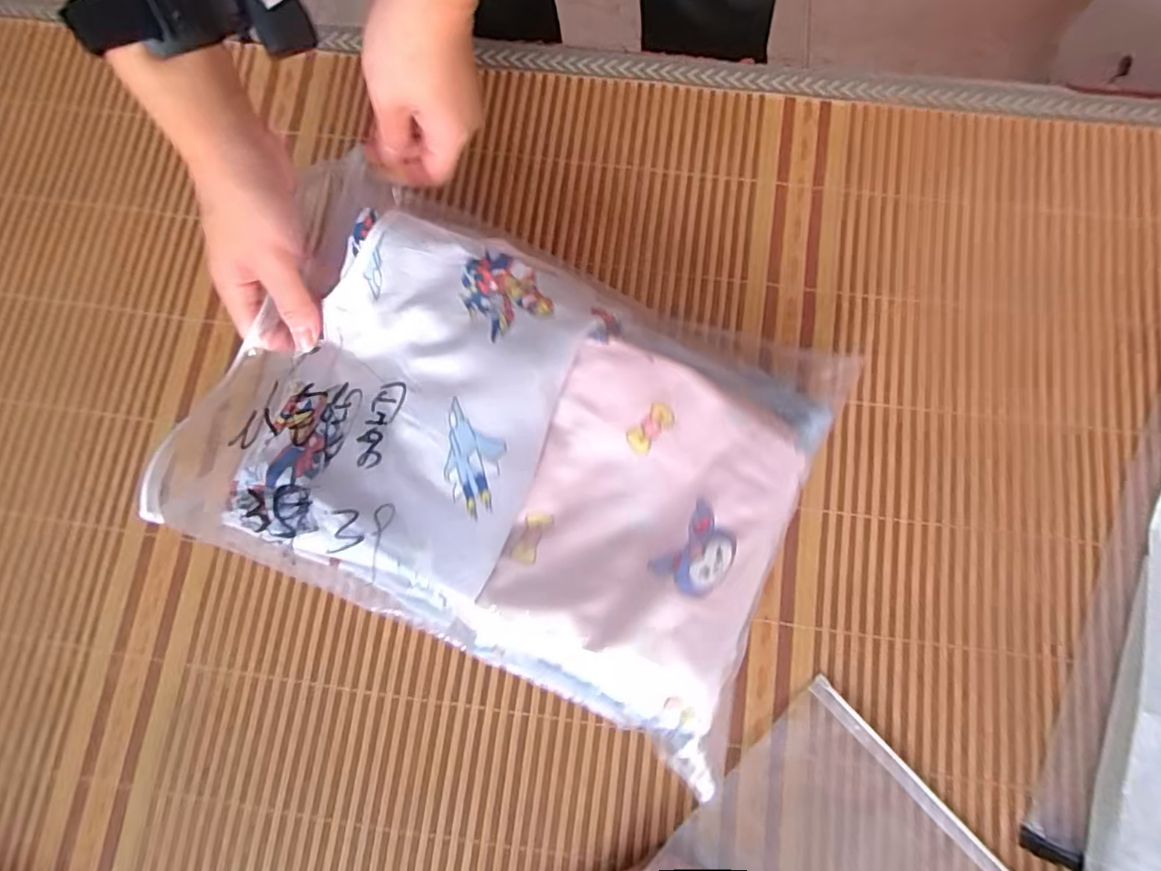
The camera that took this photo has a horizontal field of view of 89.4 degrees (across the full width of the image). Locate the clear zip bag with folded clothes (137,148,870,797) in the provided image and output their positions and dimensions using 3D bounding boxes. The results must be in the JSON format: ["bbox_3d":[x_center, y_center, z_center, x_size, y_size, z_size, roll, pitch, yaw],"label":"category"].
[{"bbox_3d":[-0.048,-0.001,0.340,0.346,0.044,0.246,23,80,6],"label":"clear zip bag with folded clothes"}]

